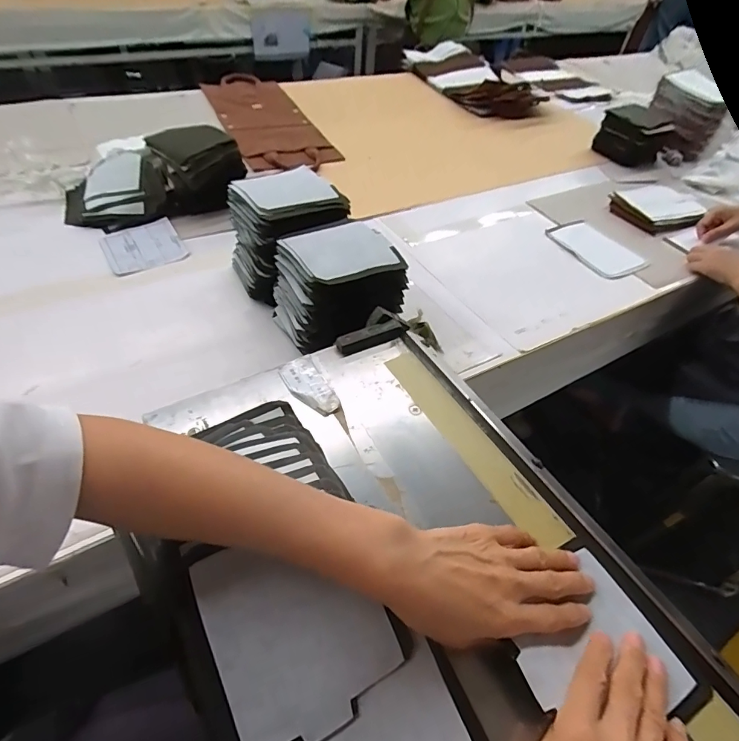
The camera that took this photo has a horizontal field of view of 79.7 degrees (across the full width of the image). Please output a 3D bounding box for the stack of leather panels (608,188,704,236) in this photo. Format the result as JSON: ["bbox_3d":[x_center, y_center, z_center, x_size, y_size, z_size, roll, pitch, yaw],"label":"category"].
[{"bbox_3d":[0.657,-0.373,1.017,0.176,0.031,0.159,-13,52,-17],"label":"stack of leather panels"}]

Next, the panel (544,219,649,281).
[{"bbox_3d":[0.470,-0.254,0.926,0.119,0.012,0.184,-24,60,-19],"label":"panel"}]

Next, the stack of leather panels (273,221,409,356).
[{"bbox_3d":[-0.046,-0.129,0.652,0.168,0.127,0.137,-17,53,-19],"label":"stack of leather panels"}]

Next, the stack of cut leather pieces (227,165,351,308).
[{"bbox_3d":[-0.135,-0.220,0.725,0.166,0.157,0.145,-28,57,-27],"label":"stack of cut leather pieces"}]

